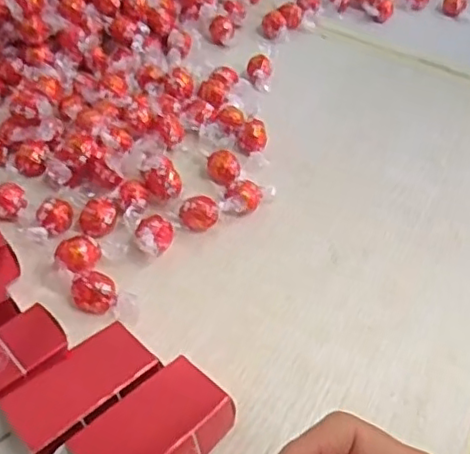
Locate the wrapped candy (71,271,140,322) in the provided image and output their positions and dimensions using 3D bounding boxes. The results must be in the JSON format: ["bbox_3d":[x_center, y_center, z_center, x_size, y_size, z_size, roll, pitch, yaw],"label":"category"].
[{"bbox_3d":[-0.093,0.049,0.448,0.049,0.025,0.022,12,47,5],"label":"wrapped candy"}]

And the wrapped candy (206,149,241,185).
[{"bbox_3d":[-0.010,-0.052,0.554,0.029,0.022,0.026,4,47,-3],"label":"wrapped candy"}]

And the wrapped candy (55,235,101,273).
[{"bbox_3d":[-0.118,0.022,0.468,0.032,0.023,0.023,-12,50,-17],"label":"wrapped candy"}]

